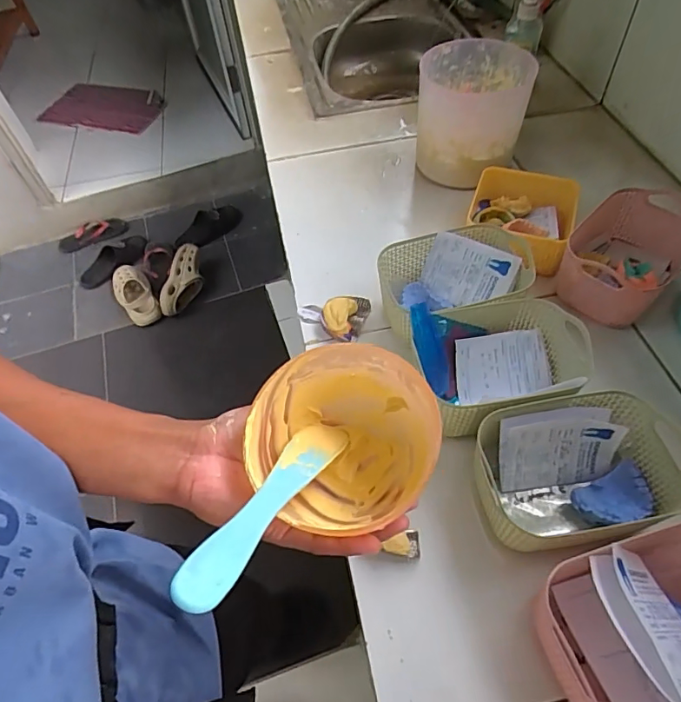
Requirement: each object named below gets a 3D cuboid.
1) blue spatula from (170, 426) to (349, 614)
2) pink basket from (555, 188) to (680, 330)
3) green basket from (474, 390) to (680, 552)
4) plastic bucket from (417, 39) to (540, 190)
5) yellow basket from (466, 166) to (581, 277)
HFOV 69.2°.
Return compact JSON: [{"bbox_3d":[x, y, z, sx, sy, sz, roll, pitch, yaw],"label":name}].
[{"bbox_3d":[-0.036,0.083,0.289,0.028,0.009,0.177,14,20,14],"label":"blue spatula"},{"bbox_3d":[0.367,-0.122,0.625,0.195,0.081,0.117,-35,59,-19],"label":"pink basket"},{"bbox_3d":[0.222,0.114,0.460,0.198,0.075,0.120,-7,54,0],"label":"green basket"},{"bbox_3d":[0.200,-0.354,0.757,0.151,0.158,0.161,-2,55,3],"label":"plastic bucket"},{"bbox_3d":[0.247,-0.172,0.677,0.141,0.072,0.143,15,57,15],"label":"yellow basket"}]

